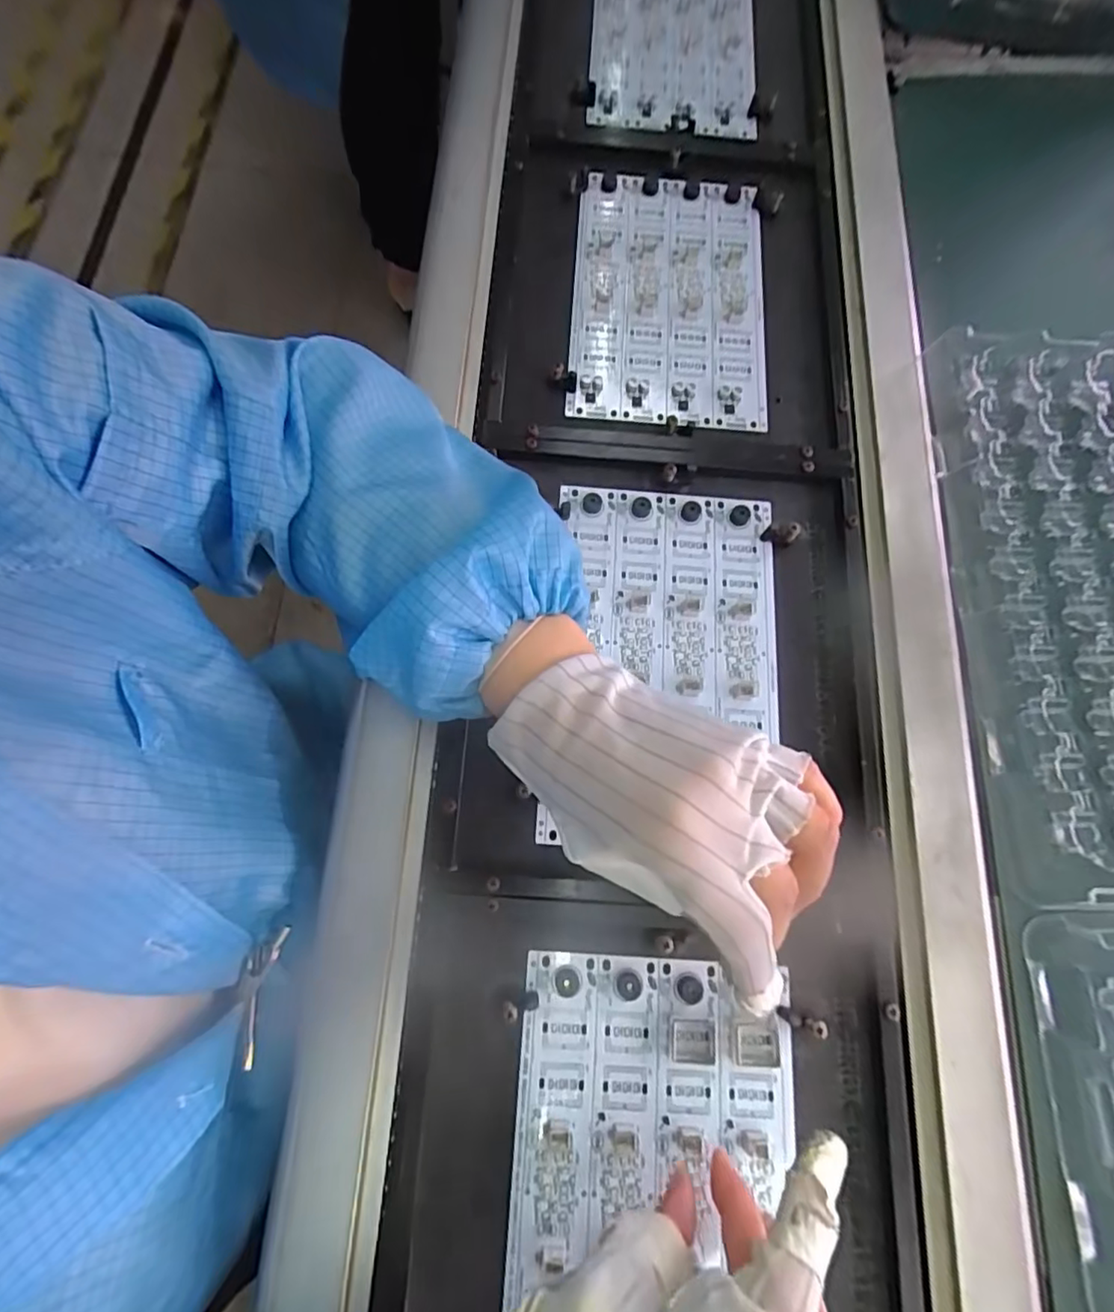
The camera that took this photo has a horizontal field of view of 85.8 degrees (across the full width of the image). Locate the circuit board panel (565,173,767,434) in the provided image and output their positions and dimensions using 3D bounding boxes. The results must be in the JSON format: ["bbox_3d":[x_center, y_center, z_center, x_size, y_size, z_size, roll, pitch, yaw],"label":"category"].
[{"bbox_3d":[0.079,-0.252,0.417,0.131,0.009,0.209,5,74,-2],"label":"circuit board panel"}]

